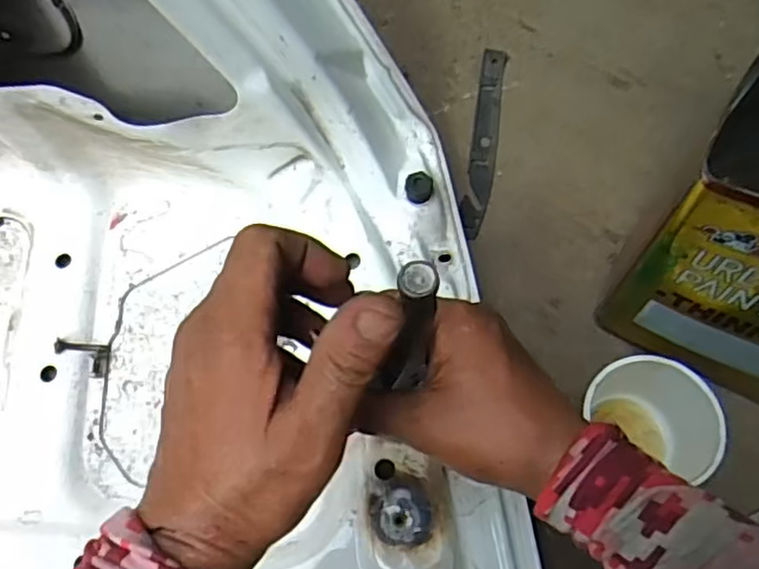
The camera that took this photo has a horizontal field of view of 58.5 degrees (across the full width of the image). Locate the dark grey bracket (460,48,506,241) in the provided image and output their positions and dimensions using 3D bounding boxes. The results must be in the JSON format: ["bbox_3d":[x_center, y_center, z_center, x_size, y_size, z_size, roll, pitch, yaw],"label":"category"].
[{"bbox_3d":[0.102,-0.142,0.657,0.025,0.005,0.212,9,68,4],"label":"dark grey bracket"}]

